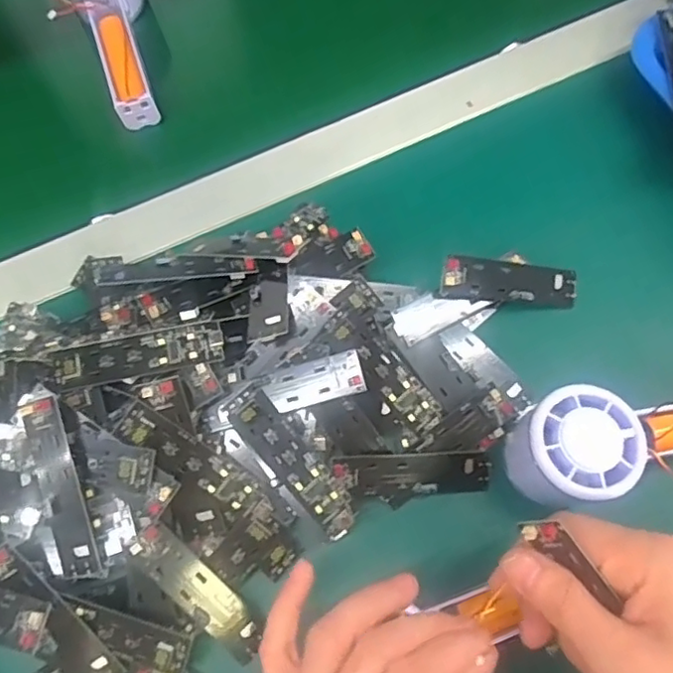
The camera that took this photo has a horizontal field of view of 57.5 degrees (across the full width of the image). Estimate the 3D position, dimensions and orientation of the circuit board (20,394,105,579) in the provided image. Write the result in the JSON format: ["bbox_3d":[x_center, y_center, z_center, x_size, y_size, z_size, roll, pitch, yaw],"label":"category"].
[{"bbox_3d":[-0.140,0.077,0.310,0.021,0.008,0.092,-16,89,-3],"label":"circuit board"}]

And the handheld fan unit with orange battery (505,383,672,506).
[{"bbox_3d":[0.167,0.057,0.336,0.156,0.058,0.061,-8,72,-15],"label":"handheld fan unit with orange battery"}]

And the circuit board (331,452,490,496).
[{"bbox_3d":[0.044,0.078,0.347,0.090,0.007,0.025,-1,101,-8],"label":"circuit board"}]

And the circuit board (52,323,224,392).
[{"bbox_3d":[-0.106,0.010,0.331,0.089,0.005,0.023,-11,72,-4],"label":"circuit board"}]

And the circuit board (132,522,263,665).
[{"bbox_3d":[-0.073,0.135,0.326,0.023,0.012,0.086,-42,97,-11],"label":"circuit board"}]

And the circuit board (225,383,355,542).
[{"bbox_3d":[-0.023,0.068,0.330,0.021,0.011,0.093,-38,89,-10],"label":"circuit board"}]

